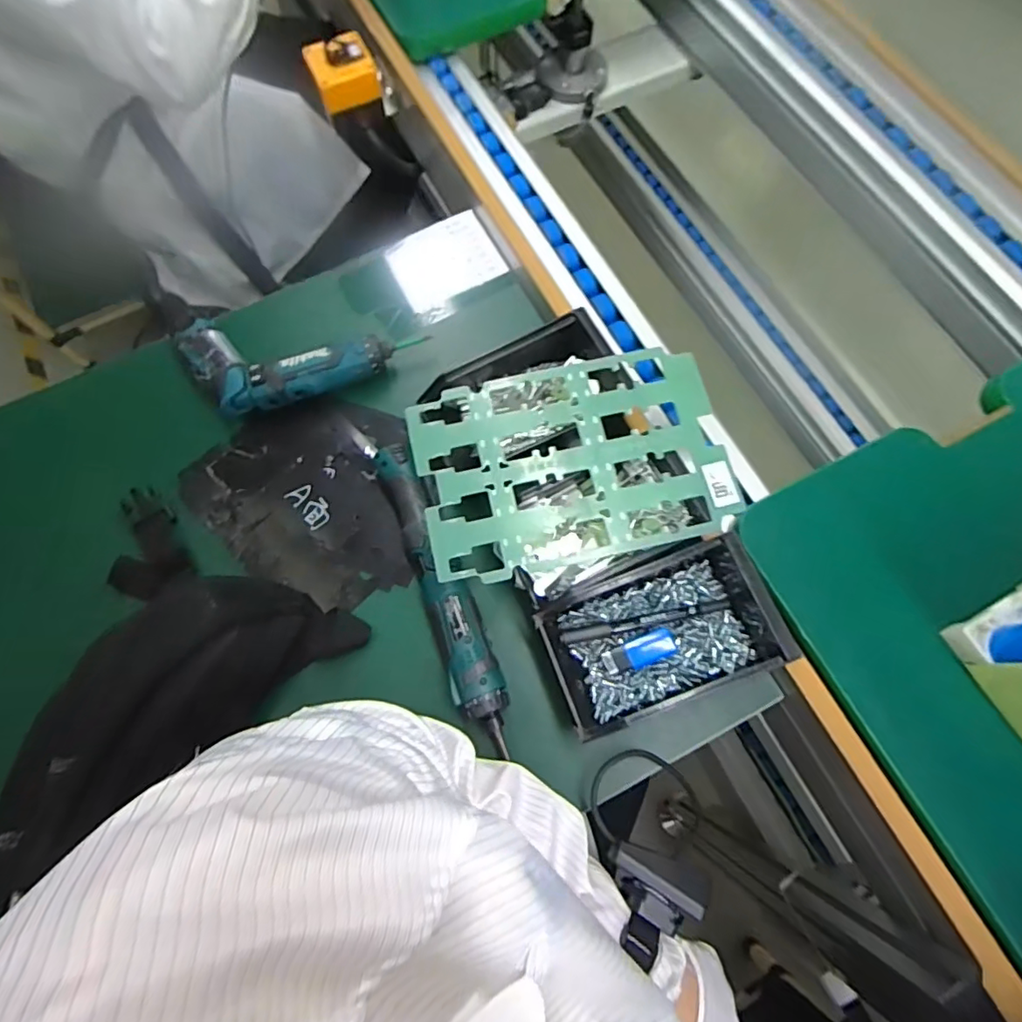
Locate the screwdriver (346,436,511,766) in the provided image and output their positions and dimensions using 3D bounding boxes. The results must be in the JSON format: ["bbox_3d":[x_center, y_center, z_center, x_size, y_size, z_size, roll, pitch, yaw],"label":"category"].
[{"bbox_3d":[-0.070,0.051,0.500,0.048,0.042,0.331,-24,72,-6],"label":"screwdriver"}]

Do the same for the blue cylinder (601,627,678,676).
[{"bbox_3d":[0.104,0.111,0.444,0.059,0.016,0.022,-22,72,-5],"label":"blue cylinder"}]

